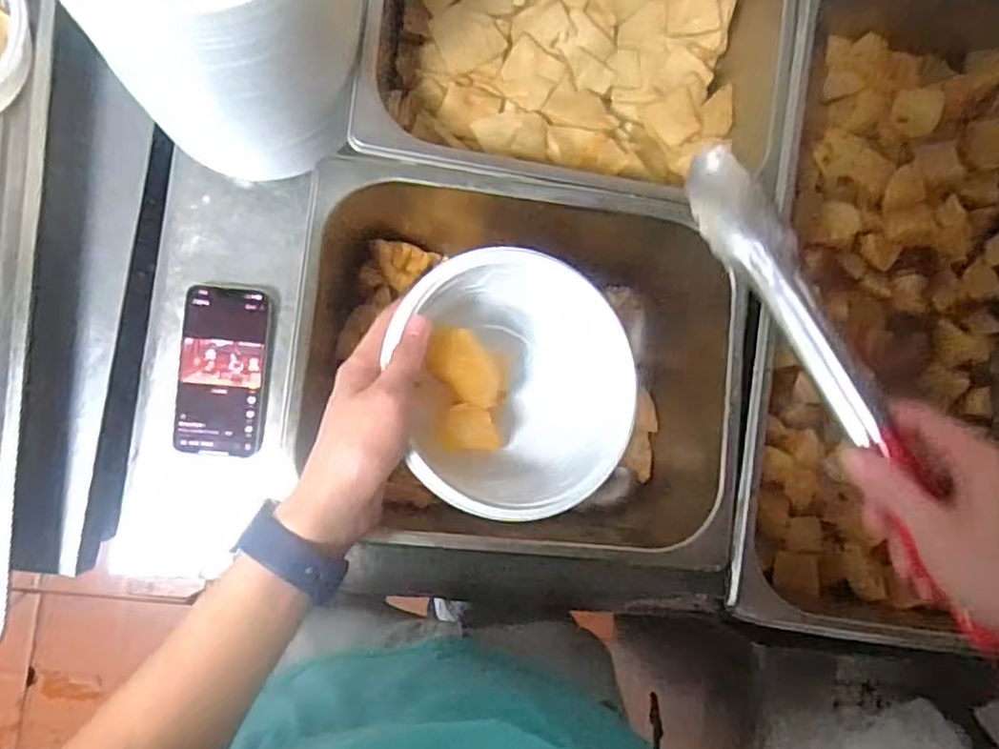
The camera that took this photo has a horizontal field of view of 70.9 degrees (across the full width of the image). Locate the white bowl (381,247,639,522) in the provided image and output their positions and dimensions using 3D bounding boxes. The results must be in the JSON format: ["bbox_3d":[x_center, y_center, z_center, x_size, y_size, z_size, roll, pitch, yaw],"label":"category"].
[{"bbox_3d":[0.015,0.003,0.463,0.149,0.076,0.170,-12,88,-7],"label":"white bowl"}]

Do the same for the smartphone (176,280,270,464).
[{"bbox_3d":[-0.230,-0.003,0.585,0.068,0.007,0.139,4,86,-7],"label":"smartphone"}]

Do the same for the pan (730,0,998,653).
[{"bbox_3d":[0.352,-0.068,0.597,0.316,0.132,0.532,10,86,-6],"label":"pan"}]

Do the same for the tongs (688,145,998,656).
[{"bbox_3d":[0.189,0.000,0.394,0.042,0.031,0.295,-26,79,-8],"label":"tongs"}]

